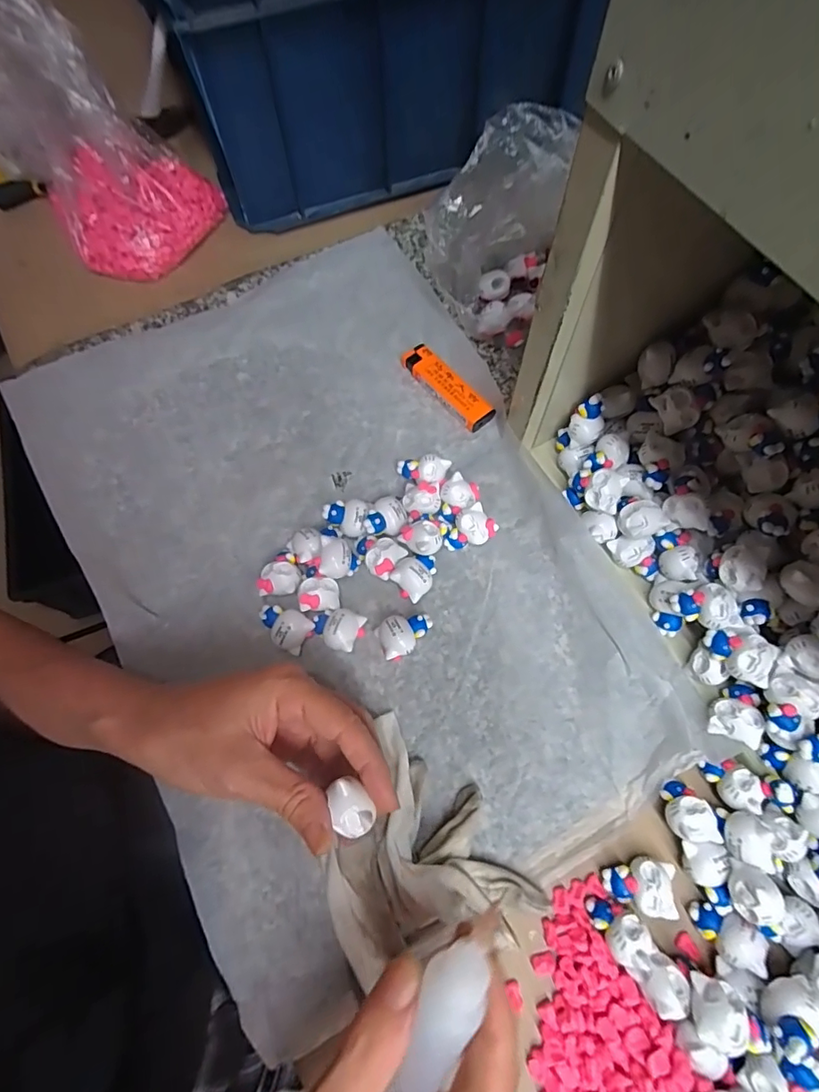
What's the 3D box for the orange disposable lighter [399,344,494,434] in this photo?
[{"bbox_3d":[0.027,-0.120,0.384,0.022,0.014,0.082,-40,74,-13],"label":"orange disposable lighter"}]

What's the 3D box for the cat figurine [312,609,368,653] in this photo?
[{"bbox_3d":[-0.045,0.053,0.321,0.031,0.021,0.024,19,71,8],"label":"cat figurine"}]

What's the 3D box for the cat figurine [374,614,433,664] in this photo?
[{"bbox_3d":[-0.002,0.055,0.320,0.034,0.021,0.025,-25,71,-8],"label":"cat figurine"}]

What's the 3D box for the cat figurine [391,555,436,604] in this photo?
[{"bbox_3d":[0.004,0.018,0.331,0.024,0.019,0.031,36,74,13],"label":"cat figurine"}]

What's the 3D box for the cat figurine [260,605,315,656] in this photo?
[{"bbox_3d":[-0.079,0.051,0.320,0.034,0.015,0.024,22,71,9],"label":"cat figurine"}]

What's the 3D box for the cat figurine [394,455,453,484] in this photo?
[{"bbox_3d":[0.009,-0.052,0.355,0.035,0.018,0.018,10,70,4],"label":"cat figurine"}]

